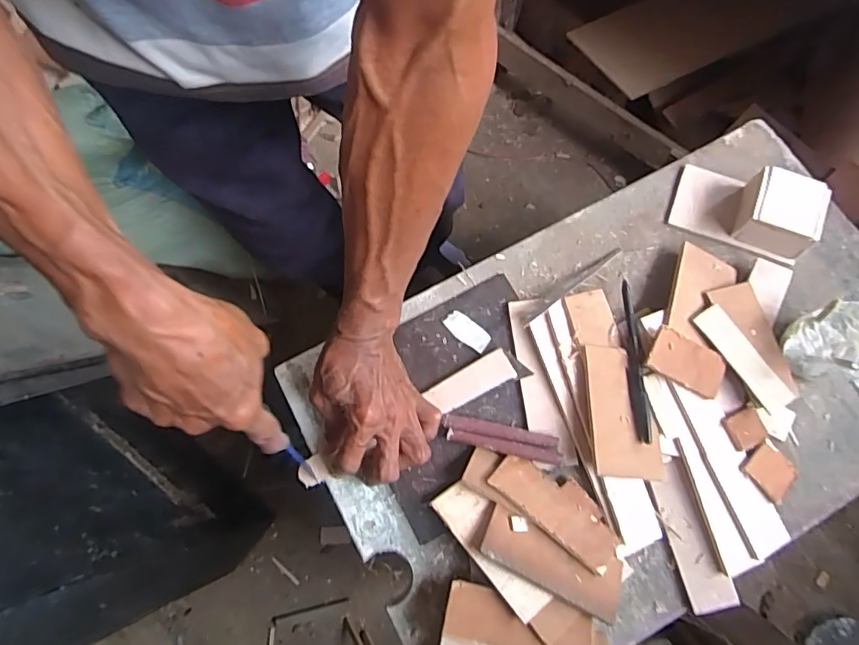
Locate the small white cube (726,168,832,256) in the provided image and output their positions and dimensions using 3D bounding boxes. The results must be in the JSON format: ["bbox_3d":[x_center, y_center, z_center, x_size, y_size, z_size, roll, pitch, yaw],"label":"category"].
[{"bbox_3d":[0.342,-0.107,0.509,0.071,0.047,0.068,20,74,7],"label":"small white cube"}]

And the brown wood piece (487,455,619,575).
[{"bbox_3d":[0.107,0.152,0.435,0.110,0.006,0.051,39,50,13],"label":"brown wood piece"}]

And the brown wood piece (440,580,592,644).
[{"bbox_3d":[0.067,0.236,0.397,0.111,0.013,0.050,9,56,4],"label":"brown wood piece"}]

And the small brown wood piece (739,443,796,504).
[{"bbox_3d":[0.296,0.129,0.452,0.046,0.004,0.040,44,75,-1],"label":"small brown wood piece"}]

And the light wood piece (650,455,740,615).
[{"bbox_3d":[0.219,0.179,0.440,0.035,0.006,0.120,-19,76,12],"label":"light wood piece"}]

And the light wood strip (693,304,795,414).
[{"bbox_3d":[0.278,0.032,0.463,0.027,0.007,0.103,-37,80,8],"label":"light wood strip"}]

